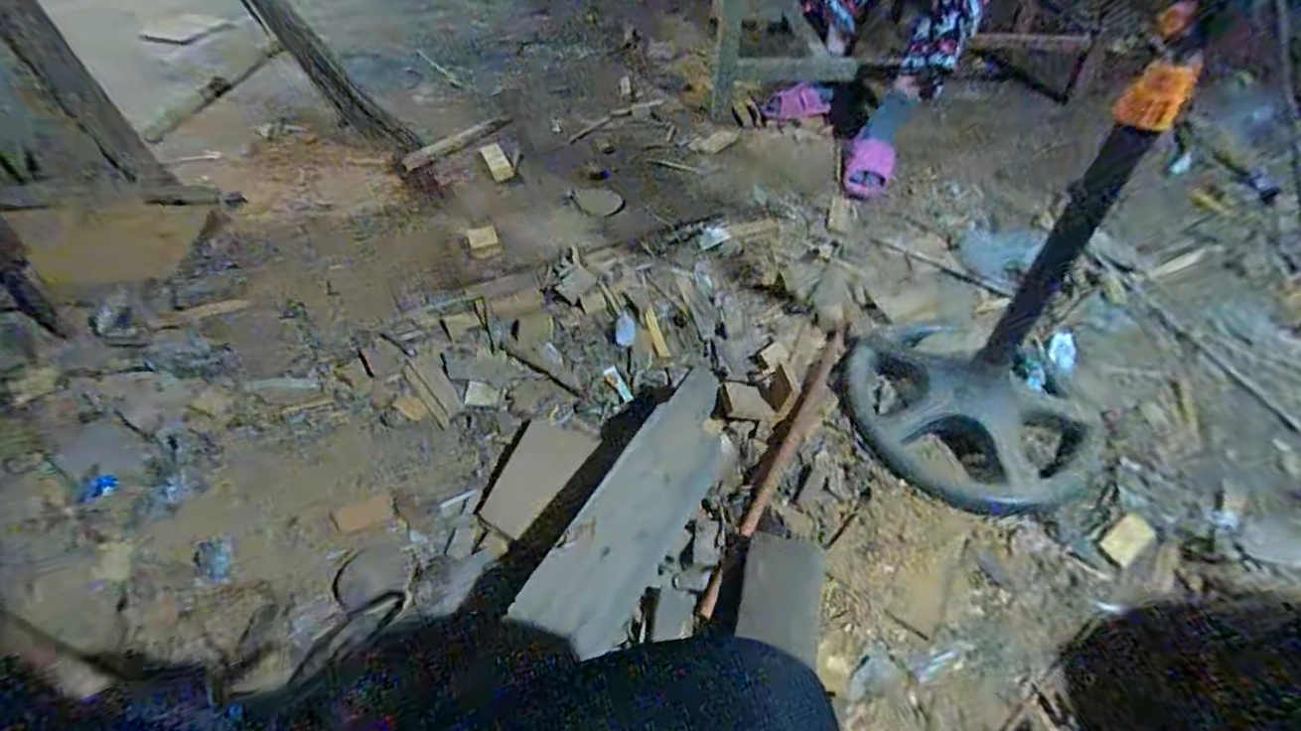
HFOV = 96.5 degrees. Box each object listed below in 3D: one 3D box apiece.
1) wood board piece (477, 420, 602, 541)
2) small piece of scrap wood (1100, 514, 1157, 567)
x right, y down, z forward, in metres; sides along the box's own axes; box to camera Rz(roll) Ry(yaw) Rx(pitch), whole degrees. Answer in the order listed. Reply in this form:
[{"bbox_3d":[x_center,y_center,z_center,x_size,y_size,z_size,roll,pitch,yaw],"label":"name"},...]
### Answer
[{"bbox_3d":[-0.172,0.159,0.880,0.105,0.014,0.200,23,52,17],"label":"wood board piece"},{"bbox_3d":[0.688,0.251,0.838,0.089,0.012,0.044,-26,55,-23],"label":"small piece of scrap wood"}]

